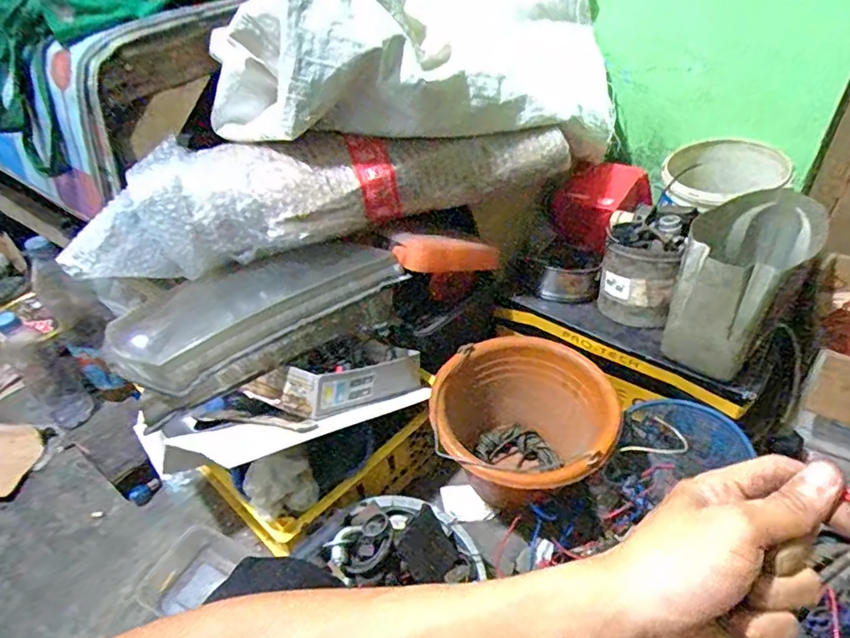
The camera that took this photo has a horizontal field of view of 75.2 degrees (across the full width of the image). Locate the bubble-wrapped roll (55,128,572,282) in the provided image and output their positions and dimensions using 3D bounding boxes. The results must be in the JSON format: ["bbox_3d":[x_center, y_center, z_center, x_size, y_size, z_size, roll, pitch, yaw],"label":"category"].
[{"bbox_3d":[-0.105,-0.169,0.753,0.660,0.136,0.144,-13,42,-10],"label":"bubble-wrapped roll"}]

